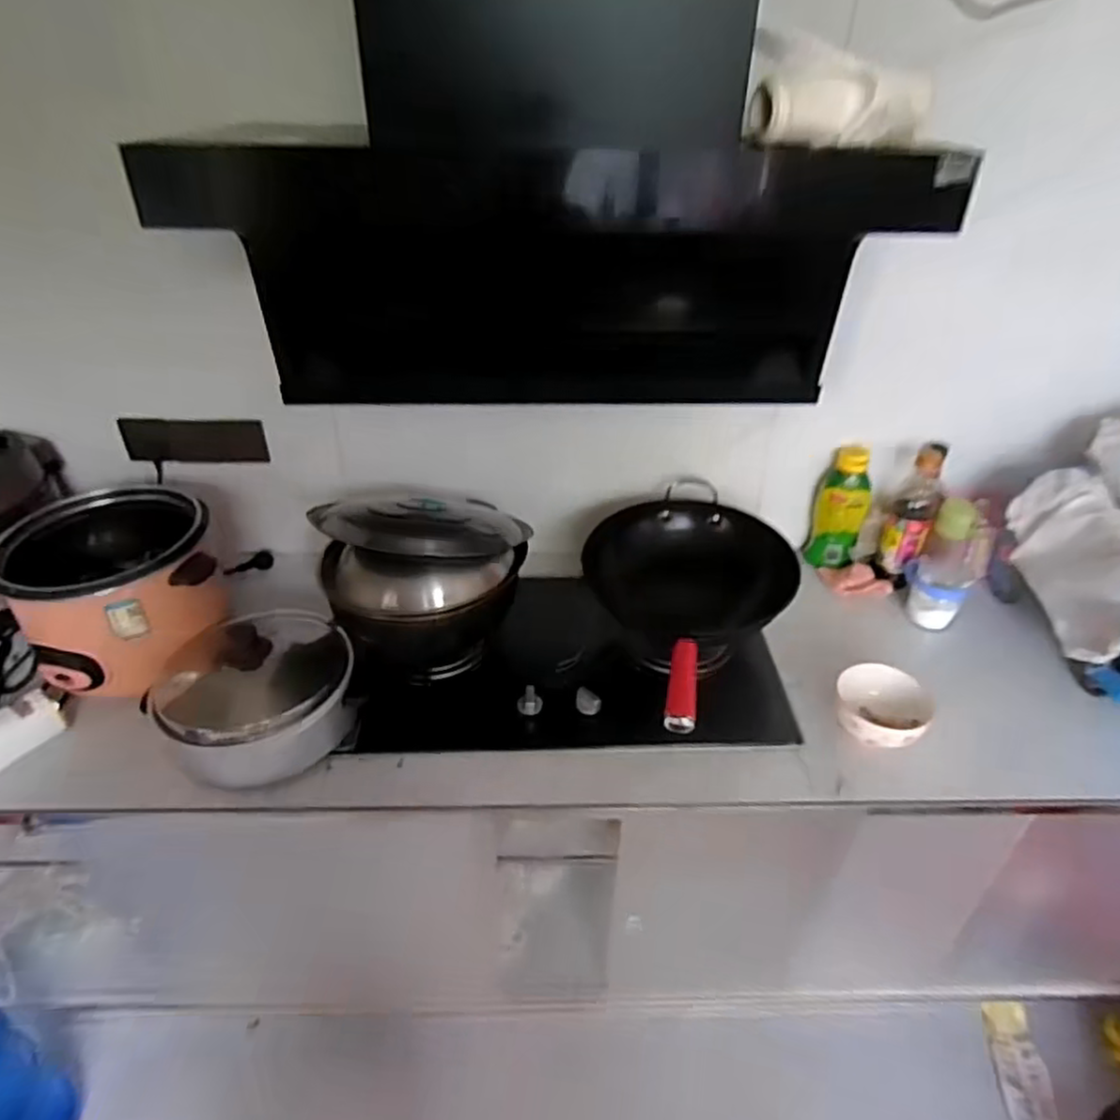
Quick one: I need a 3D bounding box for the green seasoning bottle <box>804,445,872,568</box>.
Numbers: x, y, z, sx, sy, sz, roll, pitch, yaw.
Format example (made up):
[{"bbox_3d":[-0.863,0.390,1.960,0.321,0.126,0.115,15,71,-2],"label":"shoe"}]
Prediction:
[{"bbox_3d":[0.532,-0.097,1.352,0.093,0.228,0.065,15,39,20],"label":"green seasoning bottle"}]

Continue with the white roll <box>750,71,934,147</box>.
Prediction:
[{"bbox_3d":[0.306,-0.490,0.770,0.187,0.066,0.078,-9,37,-12],"label":"white roll"}]

